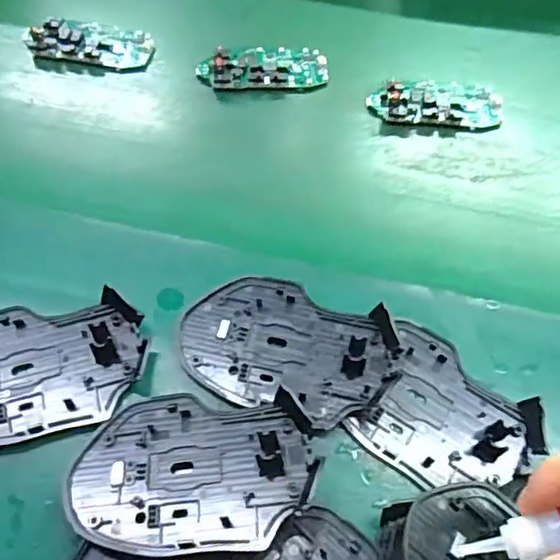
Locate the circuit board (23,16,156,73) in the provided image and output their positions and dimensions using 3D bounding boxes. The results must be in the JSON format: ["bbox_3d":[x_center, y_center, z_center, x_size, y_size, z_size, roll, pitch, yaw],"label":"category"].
[{"bbox_3d":[-0.146,-0.185,0.454,0.091,0.014,0.048,9,60,6],"label":"circuit board"}]

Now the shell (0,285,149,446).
[{"bbox_3d":[-0.126,0.043,0.297,0.109,0.010,0.072,-11,60,-6],"label":"shell"}]

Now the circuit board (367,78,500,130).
[{"bbox_3d":[0.116,-0.132,0.436,0.098,0.010,0.048,2,57,-3],"label":"circuit board"}]

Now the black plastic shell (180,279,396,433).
[{"bbox_3d":[0.004,0.034,0.309,0.110,0.016,0.070,19,61,11],"label":"black plastic shell"}]

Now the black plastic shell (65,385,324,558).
[{"bbox_3d":[-0.040,0.087,0.271,0.109,0.017,0.071,-1,59,-1],"label":"black plastic shell"}]

